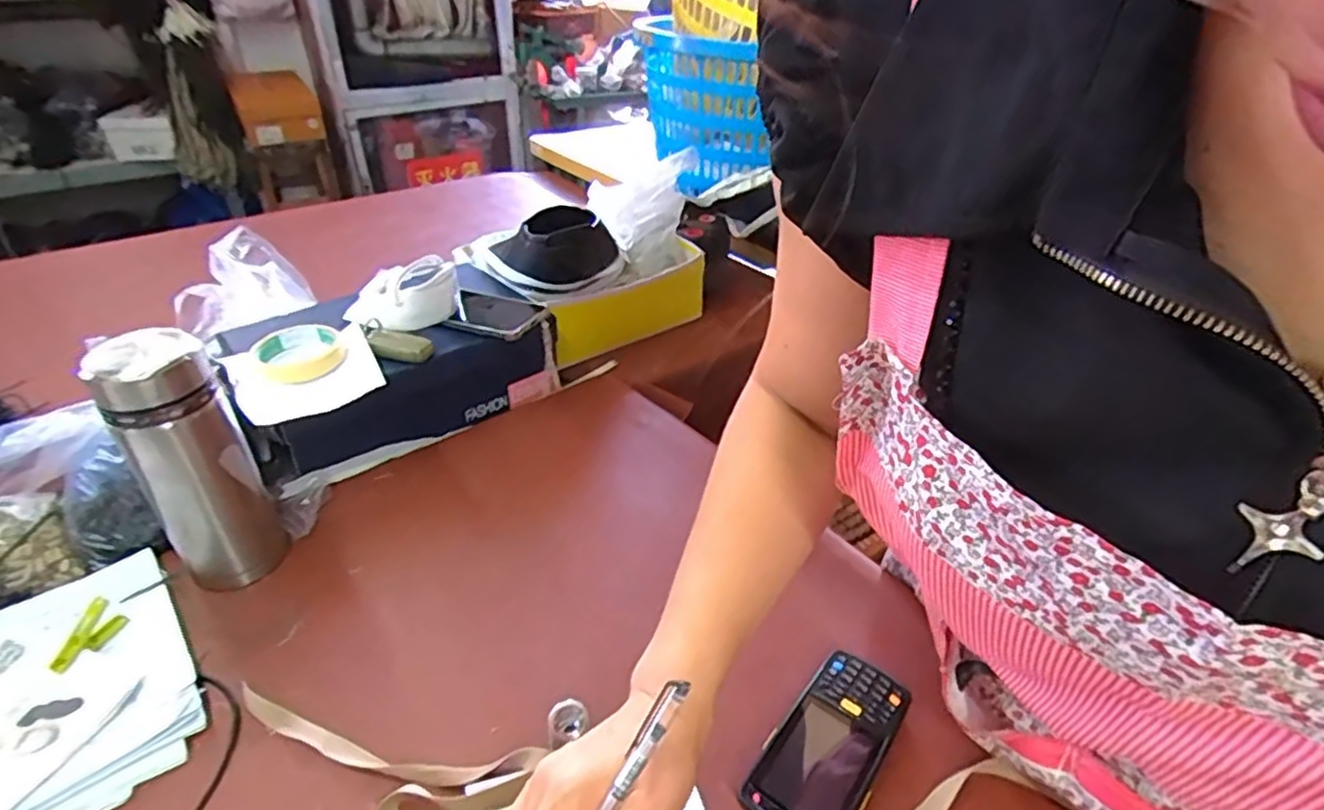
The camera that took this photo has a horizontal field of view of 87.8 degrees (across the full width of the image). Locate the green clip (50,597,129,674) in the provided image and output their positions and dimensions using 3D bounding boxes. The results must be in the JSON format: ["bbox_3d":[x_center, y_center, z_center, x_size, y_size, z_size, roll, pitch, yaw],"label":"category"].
[{"bbox_3d":[-0.460,0.185,0.550,0.027,0.022,0.059,3,35,3],"label":"green clip"}]

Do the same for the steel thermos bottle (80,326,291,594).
[{"bbox_3d":[-0.399,0.047,0.589,0.084,0.223,0.078,-27,43,-34],"label":"steel thermos bottle"}]

